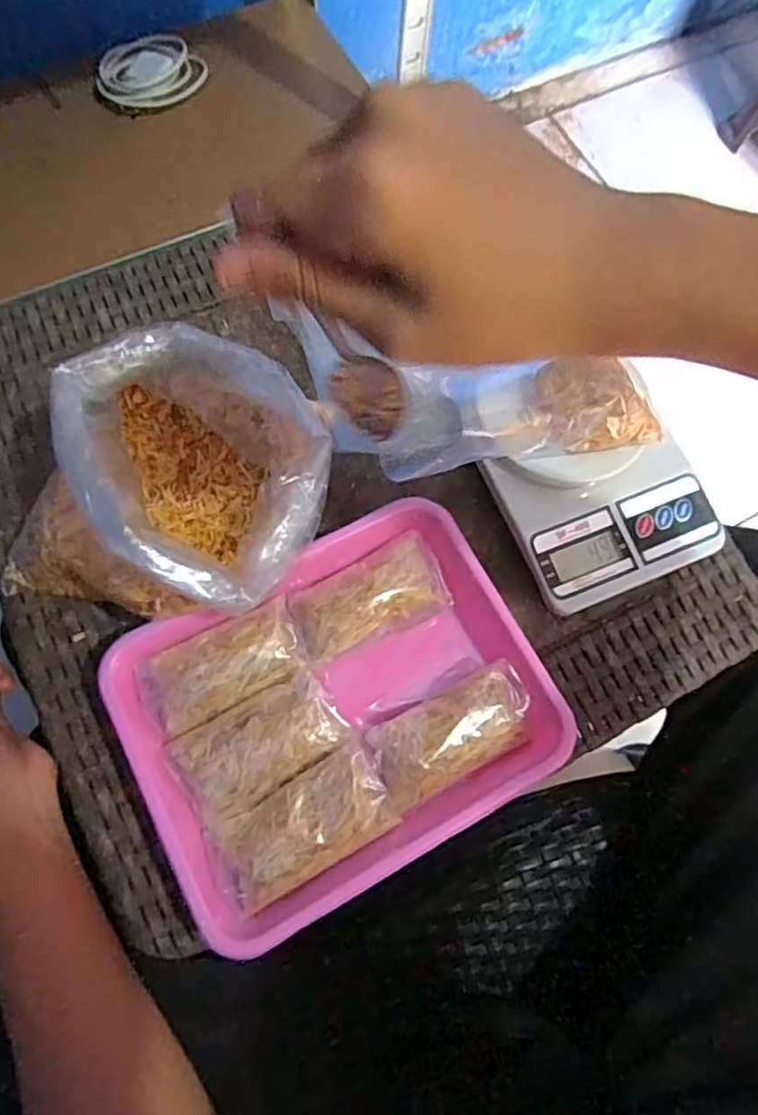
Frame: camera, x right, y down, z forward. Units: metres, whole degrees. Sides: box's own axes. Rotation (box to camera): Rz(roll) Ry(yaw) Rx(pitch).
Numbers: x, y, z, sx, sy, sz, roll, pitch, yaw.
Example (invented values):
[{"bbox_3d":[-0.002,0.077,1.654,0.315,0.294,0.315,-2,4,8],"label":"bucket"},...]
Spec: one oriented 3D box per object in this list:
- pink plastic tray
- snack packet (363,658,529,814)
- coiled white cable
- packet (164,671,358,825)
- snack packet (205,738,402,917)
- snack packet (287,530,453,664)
[{"bbox_3d":[-0.021,0.085,0.373,0.217,0.038,0.176,-27,75,-11],"label":"pink plastic tray"},{"bbox_3d":[0.042,0.101,0.372,0.092,0.029,0.046,-25,74,-10],"label":"snack packet"},{"bbox_3d":[-0.255,-0.532,0.718,0.114,0.022,0.088,-41,78,-14],"label":"coiled white cable"},{"bbox_3d":[-0.064,0.104,0.367,0.090,0.029,0.051,-29,75,-11],"label":"packet"},{"bbox_3d":[-0.040,0.145,0.354,0.094,0.029,0.048,-28,75,-11],"label":"snack packet"},{"bbox_3d":[-0.006,0.026,0.394,0.090,0.031,0.046,-25,74,-10],"label":"snack packet"}]

